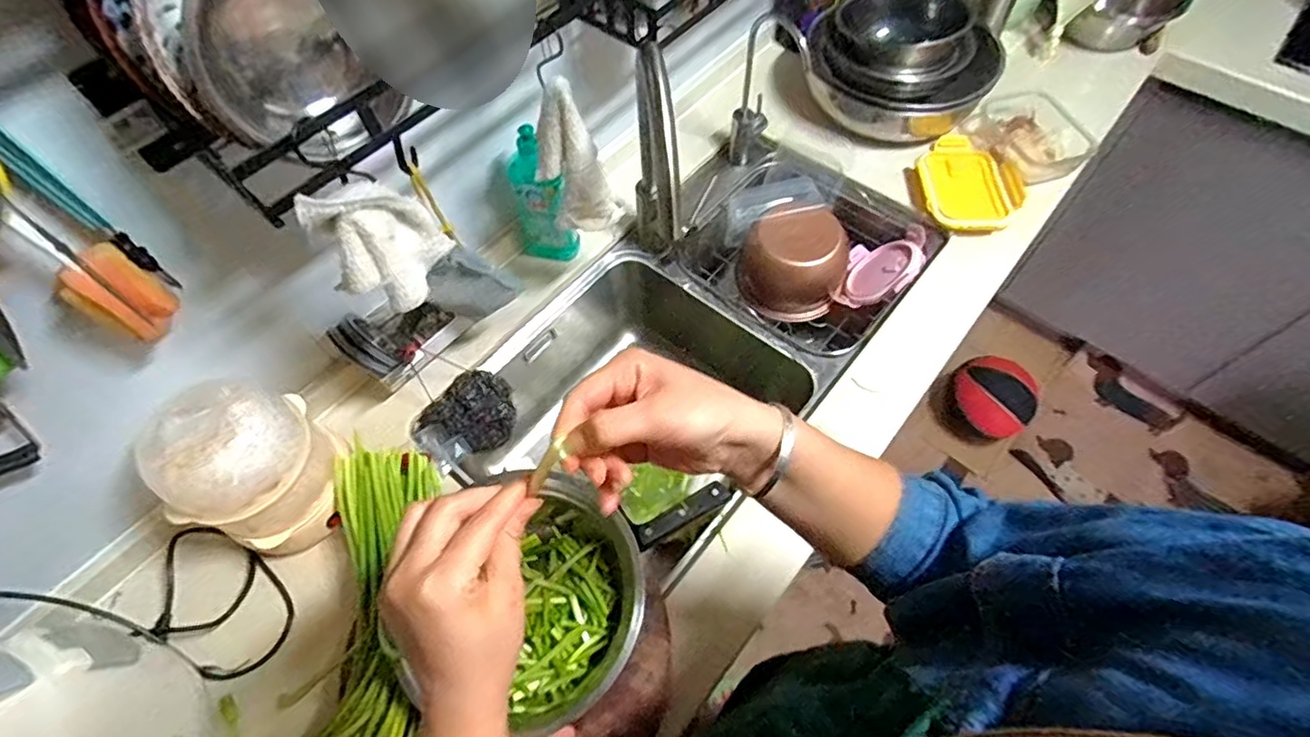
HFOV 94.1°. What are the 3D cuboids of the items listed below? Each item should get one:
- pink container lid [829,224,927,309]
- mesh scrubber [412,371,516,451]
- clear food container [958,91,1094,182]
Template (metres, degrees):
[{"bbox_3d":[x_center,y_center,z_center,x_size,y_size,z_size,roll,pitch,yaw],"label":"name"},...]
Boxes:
[{"bbox_3d":[0.350,-0.153,0.940,0.126,0.025,0.131,-15,43,42],"label":"pink container lid"},{"bbox_3d":[-0.243,0.061,0.808,0.092,0.057,0.121,35,67,21],"label":"mesh scrubber"},{"bbox_3d":[0.603,-0.371,0.989,0.153,0.054,0.184,-41,66,-19],"label":"clear food container"}]

